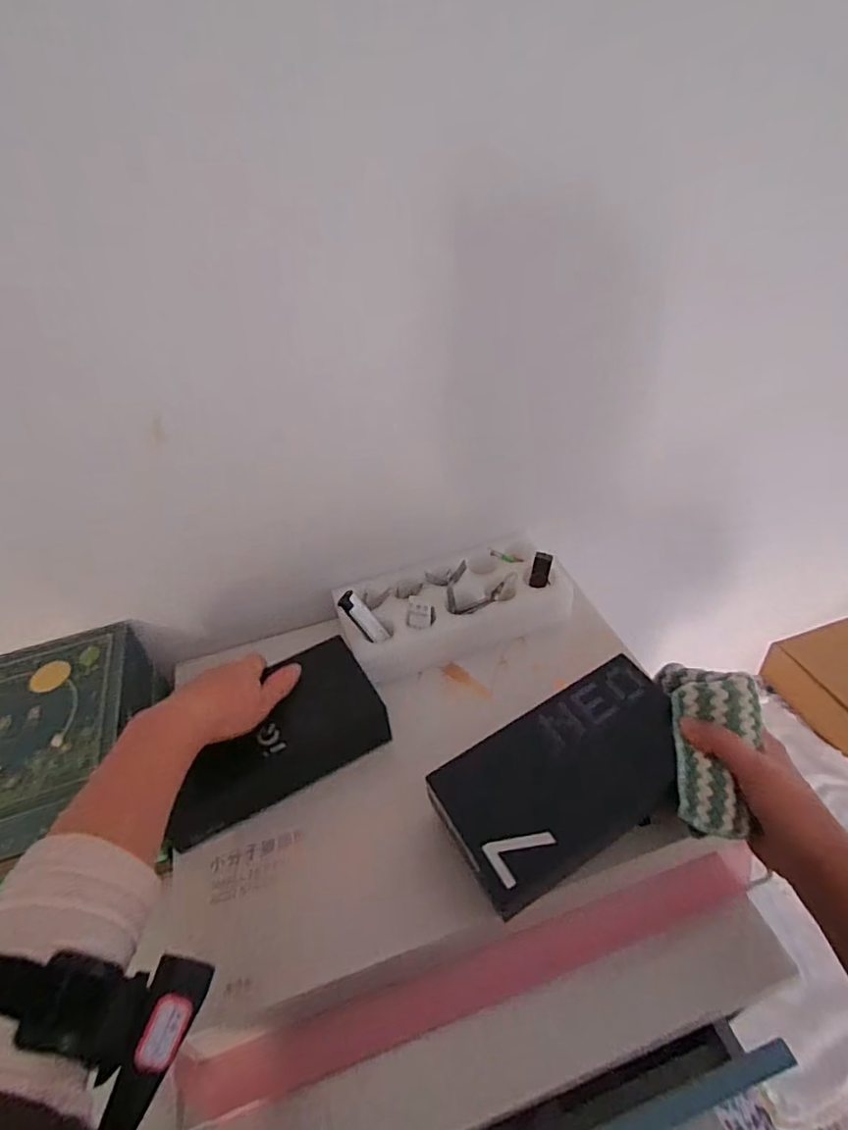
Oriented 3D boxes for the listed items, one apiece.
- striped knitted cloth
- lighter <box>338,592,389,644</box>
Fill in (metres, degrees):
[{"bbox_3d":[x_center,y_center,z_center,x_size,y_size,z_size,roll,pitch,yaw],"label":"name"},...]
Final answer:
[{"bbox_3d":[0.200,0.125,0.394,0.057,0.044,0.118,7,59,14],"label":"striped knitted cloth"},{"bbox_3d":[-0.055,0.049,0.521,0.008,0.058,0.020,-24,22,47],"label":"lighter"}]

